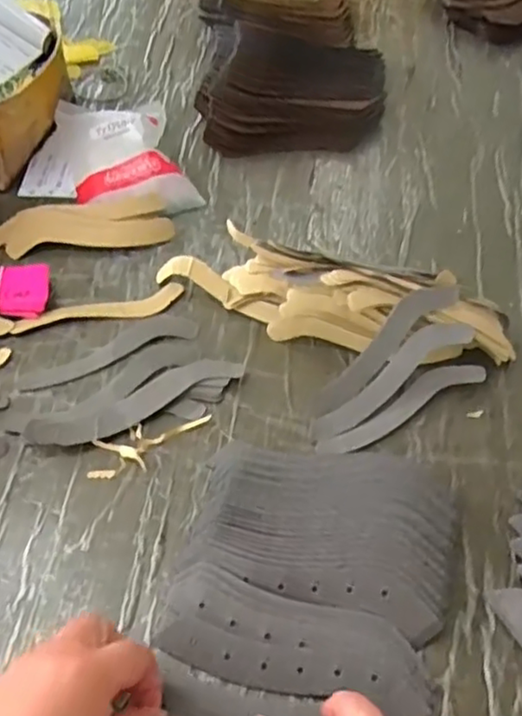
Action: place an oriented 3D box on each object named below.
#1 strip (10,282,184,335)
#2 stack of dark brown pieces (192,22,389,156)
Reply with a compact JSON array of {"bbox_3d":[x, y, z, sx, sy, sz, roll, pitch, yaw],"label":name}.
[{"bbox_3d":[-0.138,-0.040,0.564,0.145,0.006,0.026,-15,54,-13],"label":"strip"},{"bbox_3d":[0.036,-0.296,0.726,0.206,0.065,0.148,5,52,3],"label":"stack of dark brown pieces"}]

